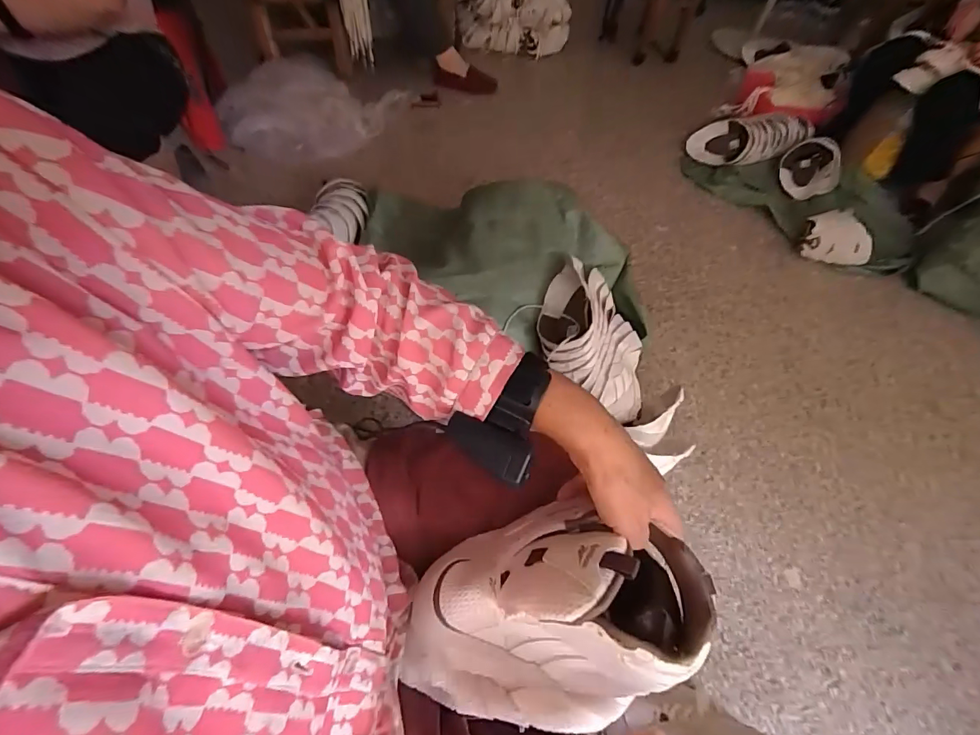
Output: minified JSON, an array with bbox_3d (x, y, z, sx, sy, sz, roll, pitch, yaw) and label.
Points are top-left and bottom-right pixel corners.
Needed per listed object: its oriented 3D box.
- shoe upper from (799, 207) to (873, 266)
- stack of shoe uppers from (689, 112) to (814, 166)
[{"bbox_3d":[1.055,-0.395,1.327,0.202,0.139,0.112,15,59,5],"label":"shoe upper"},{"bbox_3d":[0.900,-0.785,1.495,0.431,0.096,0.145,-6,59,8],"label":"stack of shoe uppers"}]

